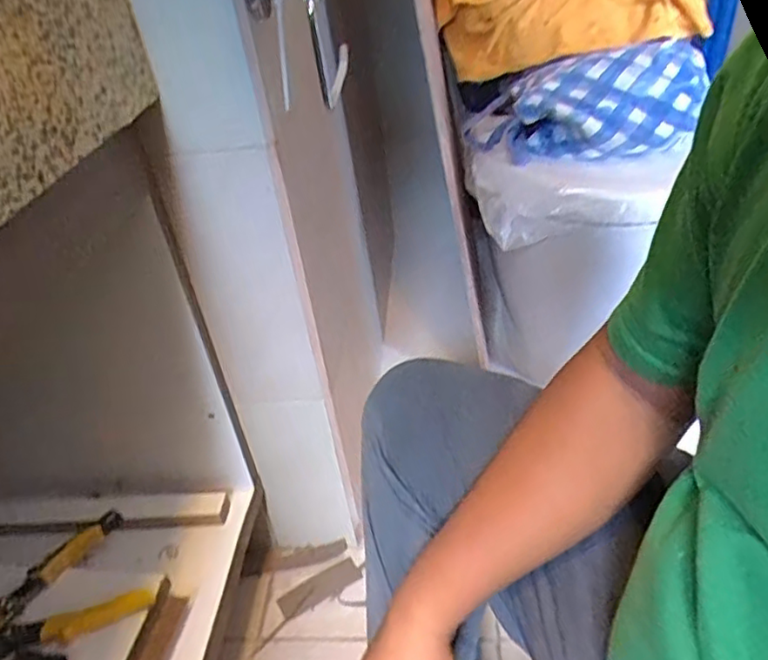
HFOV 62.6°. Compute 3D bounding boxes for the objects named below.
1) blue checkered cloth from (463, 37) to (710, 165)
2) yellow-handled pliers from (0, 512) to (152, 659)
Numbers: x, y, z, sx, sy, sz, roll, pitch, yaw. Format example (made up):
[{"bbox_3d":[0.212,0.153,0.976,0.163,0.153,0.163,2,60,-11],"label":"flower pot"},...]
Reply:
[{"bbox_3d":[0.235,-0.274,0.802,0.288,0.113,0.117,1,34,33],"label":"blue checkered cloth"},{"bbox_3d":[-0.368,0.282,0.654,0.214,0.032,0.137,-23,38,-21],"label":"yellow-handled pliers"}]

